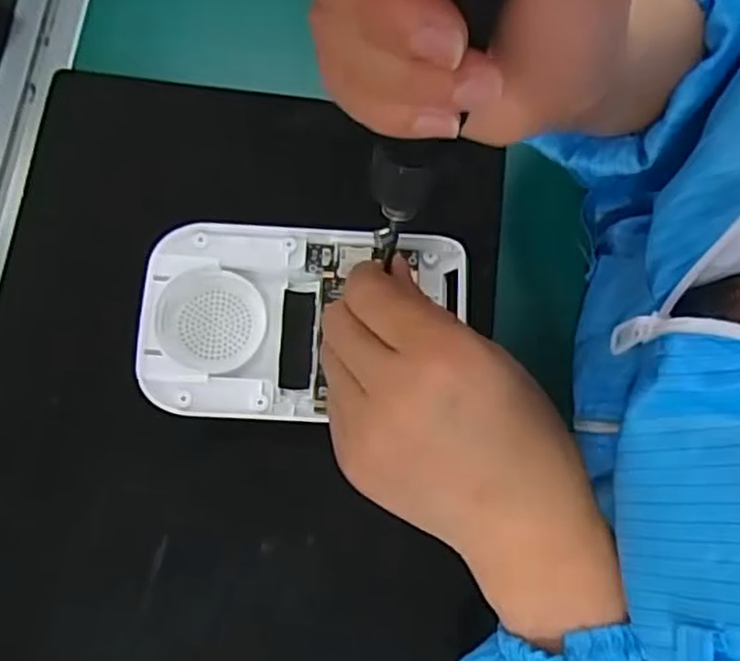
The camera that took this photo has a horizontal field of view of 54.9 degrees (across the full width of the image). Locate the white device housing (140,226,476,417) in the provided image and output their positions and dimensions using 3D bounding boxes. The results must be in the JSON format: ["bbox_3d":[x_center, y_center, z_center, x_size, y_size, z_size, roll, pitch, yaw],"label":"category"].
[{"bbox_3d":[-0.031,-0.004,0.349,0.155,0.019,0.095,0,75,1],"label":"white device housing"}]

